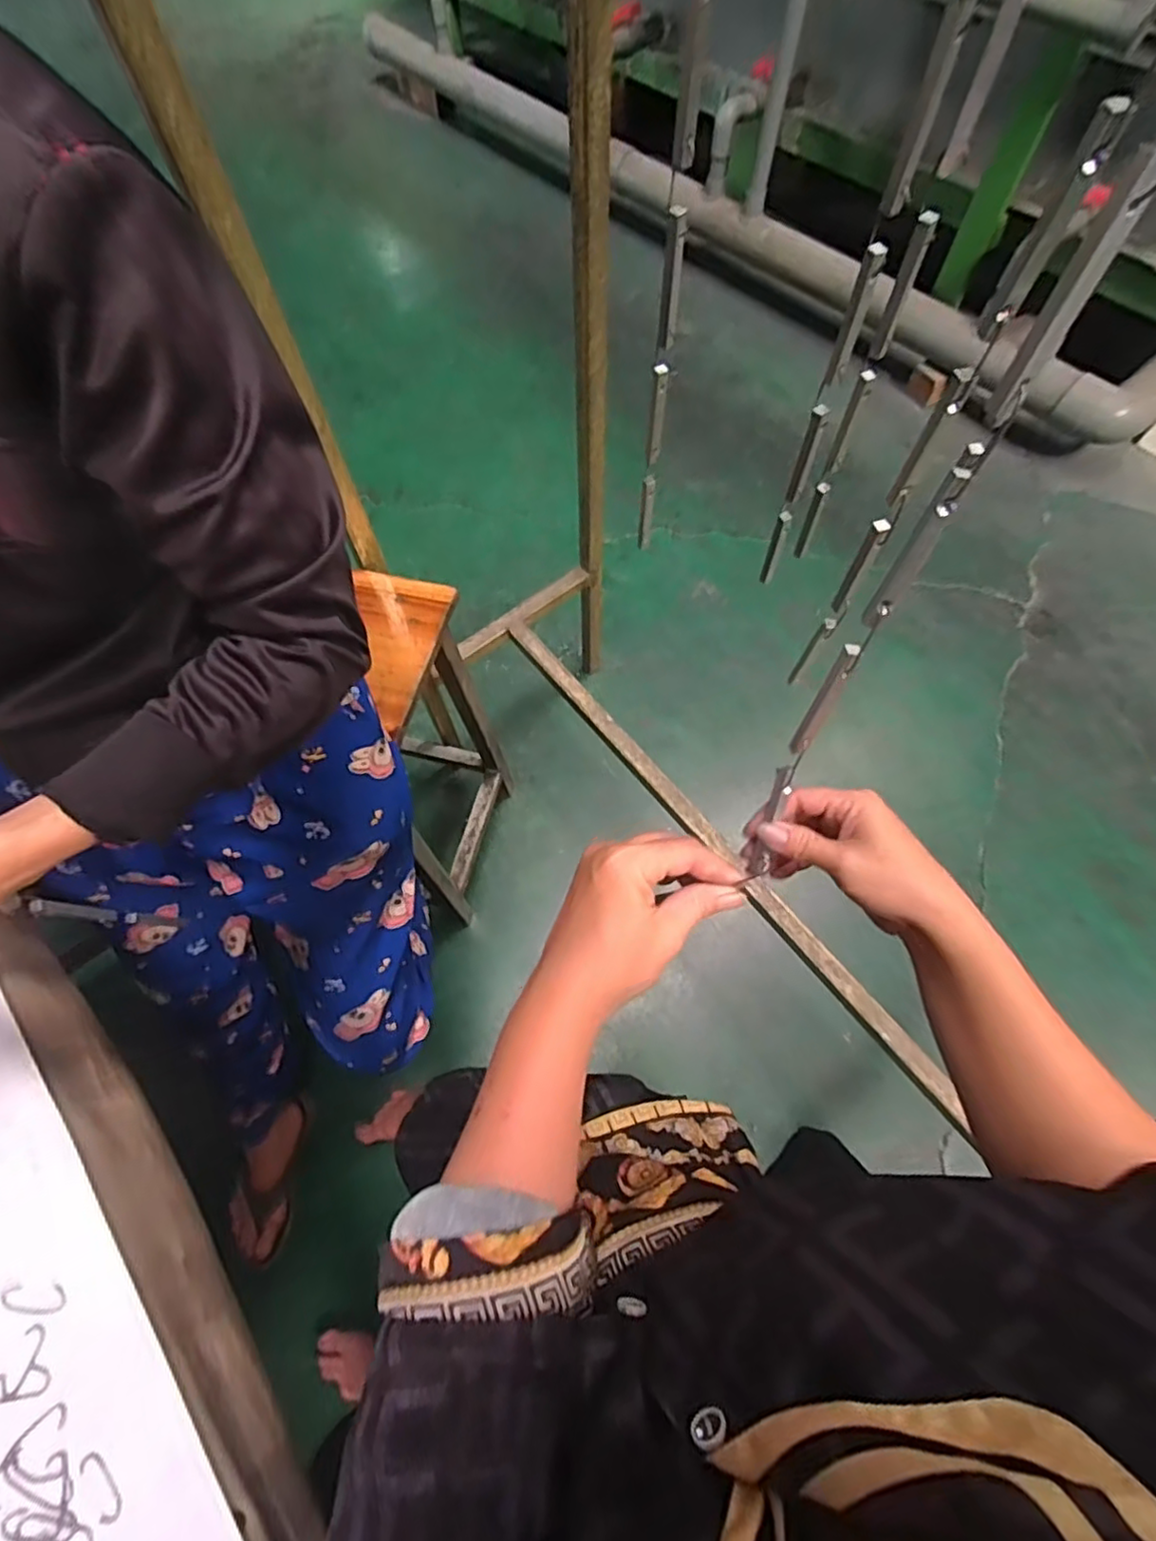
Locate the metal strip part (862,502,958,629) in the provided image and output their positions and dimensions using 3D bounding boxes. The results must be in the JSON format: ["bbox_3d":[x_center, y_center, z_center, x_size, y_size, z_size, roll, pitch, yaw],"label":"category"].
[{"bbox_3d":[0.150,-0.093,0.293,0.012,0.063,0.004,42,55,20],"label":"metal strip part"}]

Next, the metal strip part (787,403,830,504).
[{"bbox_3d":[0.162,-0.223,0.455,0.011,0.077,0.007,16,67,9],"label":"metal strip part"}]

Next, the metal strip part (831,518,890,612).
[{"bbox_3d":[0.177,-0.128,0.409,0.008,0.078,0.007,22,68,9],"label":"metal strip part"}]

